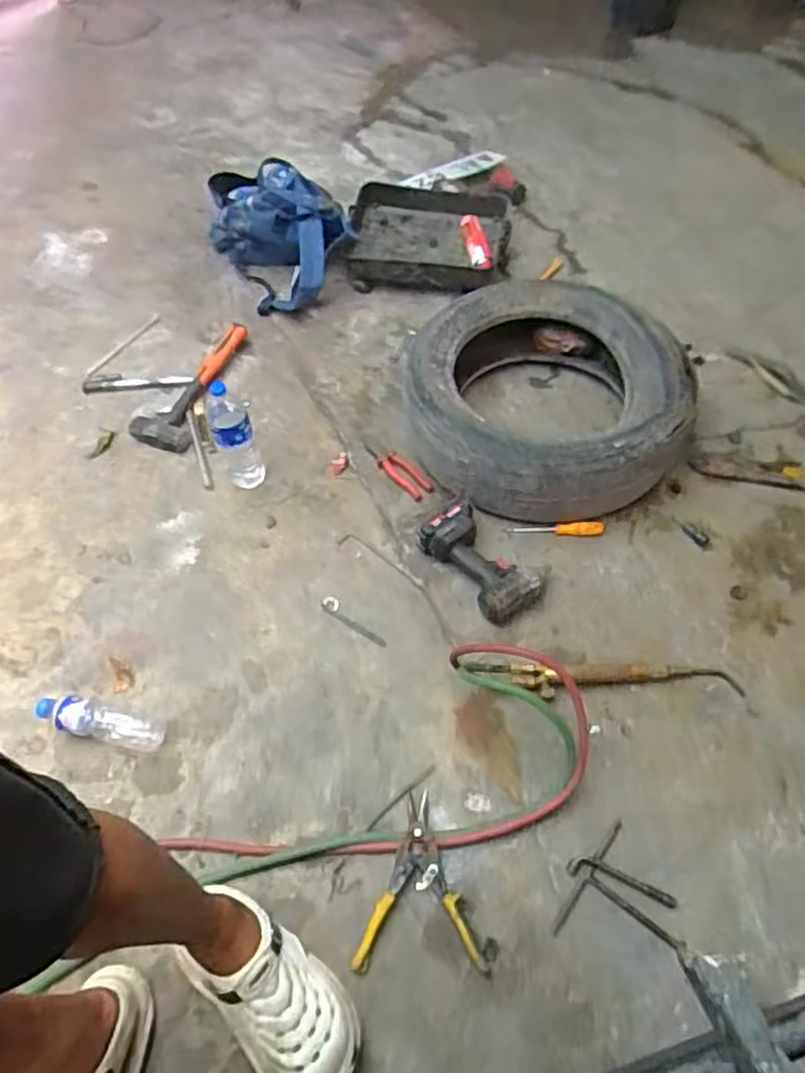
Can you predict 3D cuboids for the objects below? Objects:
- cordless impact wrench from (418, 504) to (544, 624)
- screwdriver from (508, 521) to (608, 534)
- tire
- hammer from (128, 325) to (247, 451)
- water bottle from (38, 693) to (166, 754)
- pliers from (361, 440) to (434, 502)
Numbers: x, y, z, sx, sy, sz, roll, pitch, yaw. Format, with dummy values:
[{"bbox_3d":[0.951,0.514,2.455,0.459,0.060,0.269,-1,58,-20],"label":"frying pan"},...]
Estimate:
[{"bbox_3d":[0.147,0.040,1.238,0.137,0.077,0.253,-32,55,-15],"label":"cordless impact wrench"},{"bbox_3d":[0.303,-0.018,1.314,0.181,0.021,0.025,1,55,3],"label":"screwdriver"},{"bbox_3d":[0.298,-0.304,1.424,0.574,0.184,0.574,-1,55,1],"label":"tire"},{"bbox_3d":[-0.502,-0.356,1.564,0.154,0.047,0.385,10,56,9],"label":"hammer"},{"bbox_3d":[-0.504,0.305,1.103,0.219,0.055,0.058,9,55,15],"label":"water bottle"},{"bbox_3d":[-0.016,-0.150,1.423,0.051,0.015,0.198,-36,61,-21],"label":"pliers"}]

